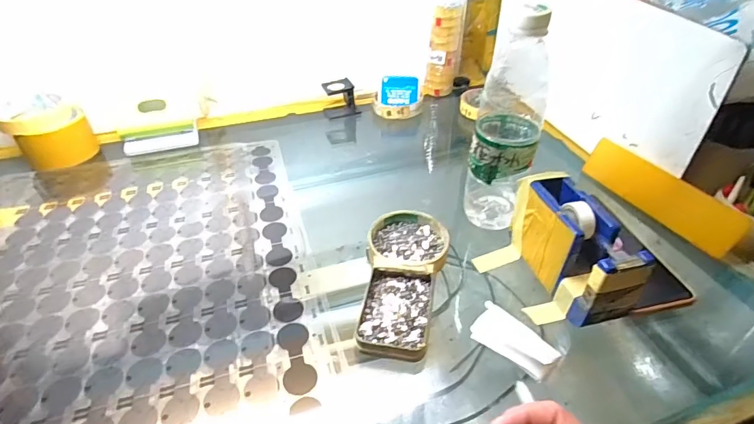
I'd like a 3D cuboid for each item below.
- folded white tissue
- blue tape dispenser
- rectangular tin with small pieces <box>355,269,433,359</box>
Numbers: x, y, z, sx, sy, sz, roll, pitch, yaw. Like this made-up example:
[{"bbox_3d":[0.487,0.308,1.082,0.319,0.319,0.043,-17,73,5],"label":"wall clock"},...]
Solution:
[{"bbox_3d":[0.115,0.106,0.363,0.067,0.020,0.035,31,49,32],"label":"folded white tissue"},{"bbox_3d":[0.177,0.032,0.398,0.050,0.077,0.135,-11,40,-12],"label":"blue tape dispenser"},{"bbox_3d":[0.018,0.088,0.389,0.060,0.012,0.091,6,40,8],"label":"rectangular tin with small pieces"}]

